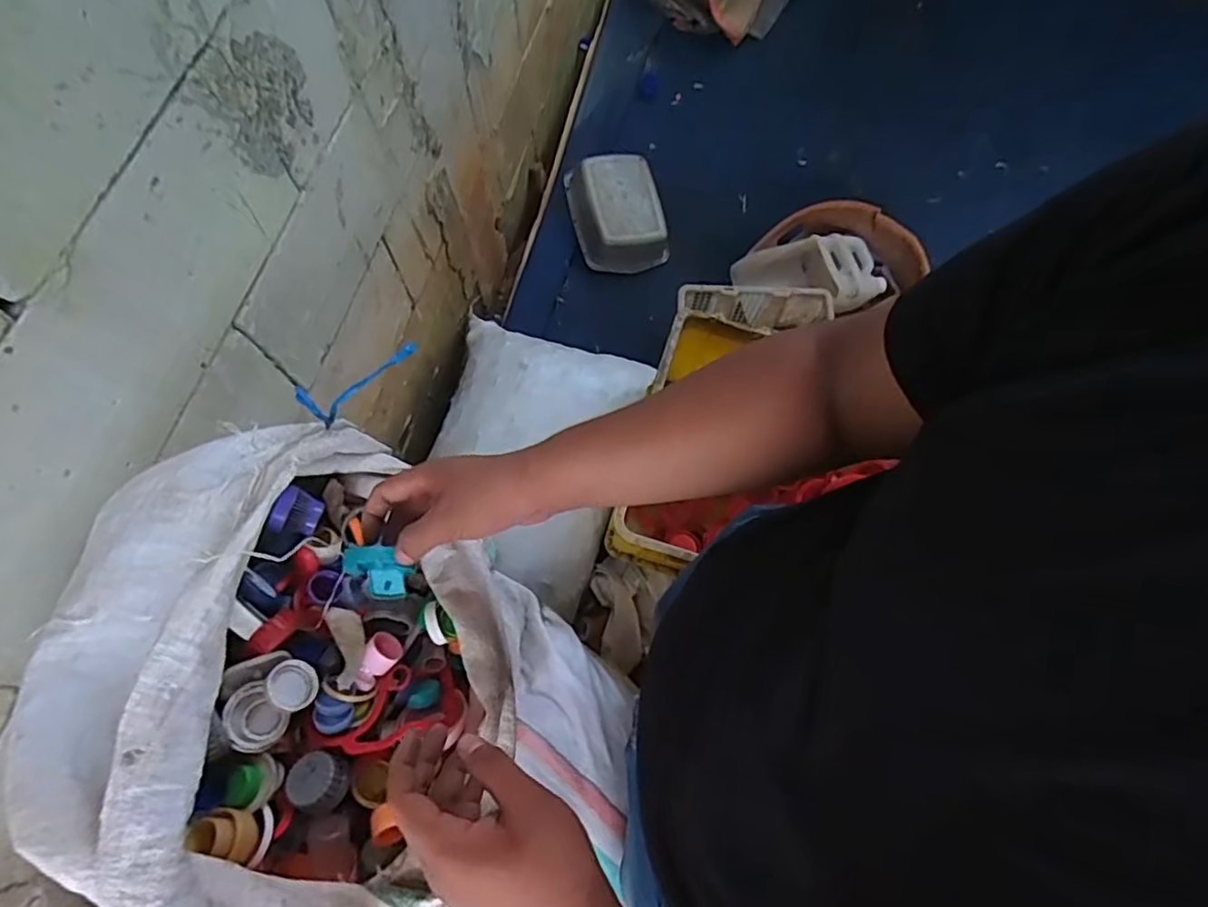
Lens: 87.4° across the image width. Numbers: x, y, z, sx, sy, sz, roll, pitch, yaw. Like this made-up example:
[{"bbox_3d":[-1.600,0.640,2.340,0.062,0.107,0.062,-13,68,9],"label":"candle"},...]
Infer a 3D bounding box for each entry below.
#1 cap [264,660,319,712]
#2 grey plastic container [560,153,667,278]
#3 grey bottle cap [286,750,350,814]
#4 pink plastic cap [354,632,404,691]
[{"bbox_3d":[-0.255,0.190,0.517,0.039,0.012,0.037,23,47,-28],"label":"cap"},{"bbox_3d":[0.030,-0.665,1.672,0.233,0.110,0.293,-10,70,-4],"label":"grey plastic container"},{"bbox_3d":[-0.231,0.267,0.515,0.045,0.025,0.042,-12,46,12],"label":"grey bottle cap"},{"bbox_3d":[-0.203,0.182,0.559,0.040,0.030,0.030,-41,101,3],"label":"pink plastic cap"}]

